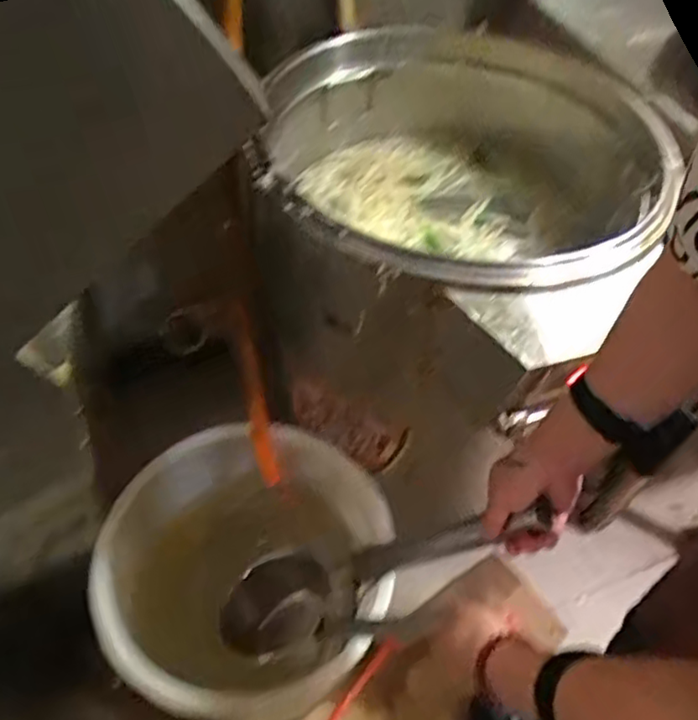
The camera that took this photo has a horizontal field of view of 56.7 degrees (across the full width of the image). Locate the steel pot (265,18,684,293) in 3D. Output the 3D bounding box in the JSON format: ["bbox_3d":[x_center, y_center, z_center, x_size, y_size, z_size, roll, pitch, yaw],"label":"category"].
[{"bbox_3d":[0.157,-0.239,0.870,0.535,0.177,0.522,-8,52,-12],"label":"steel pot"}]

